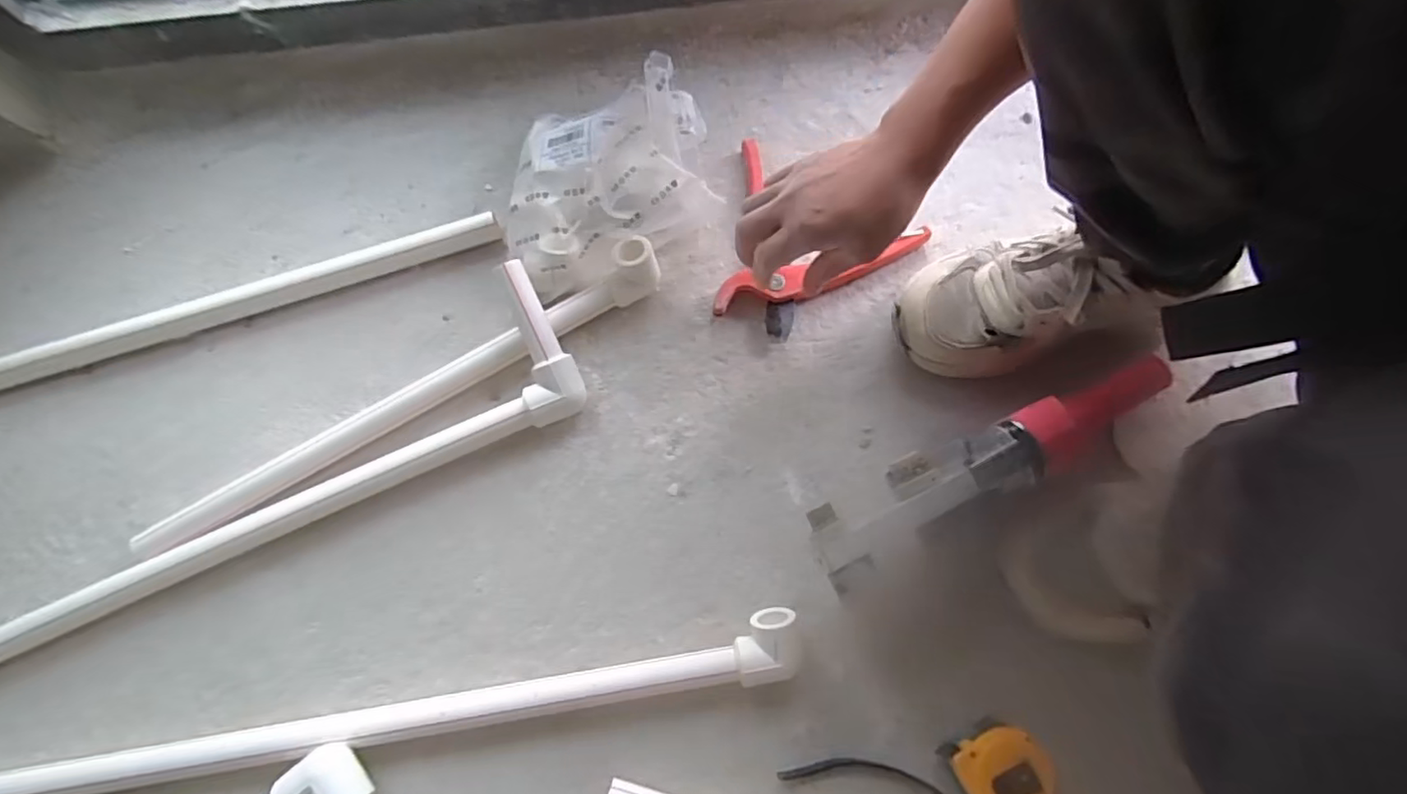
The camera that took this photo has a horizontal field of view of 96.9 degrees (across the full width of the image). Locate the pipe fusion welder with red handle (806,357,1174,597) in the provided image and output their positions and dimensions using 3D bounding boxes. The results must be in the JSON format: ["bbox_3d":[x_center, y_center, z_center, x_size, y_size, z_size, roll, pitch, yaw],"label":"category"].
[{"bbox_3d":[0.221,0.054,0.494,0.309,0.095,0.056,-25,78,-7],"label":"pipe fusion welder with red handle"}]

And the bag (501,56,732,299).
[{"bbox_3d":[-0.086,-0.183,0.550,0.202,0.109,0.136,-27,76,-7],"label":"bag"}]

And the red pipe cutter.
[{"bbox_3d":[0.080,-0.131,0.583,0.193,0.037,0.167,32,77,9],"label":"red pipe cutter"}]

